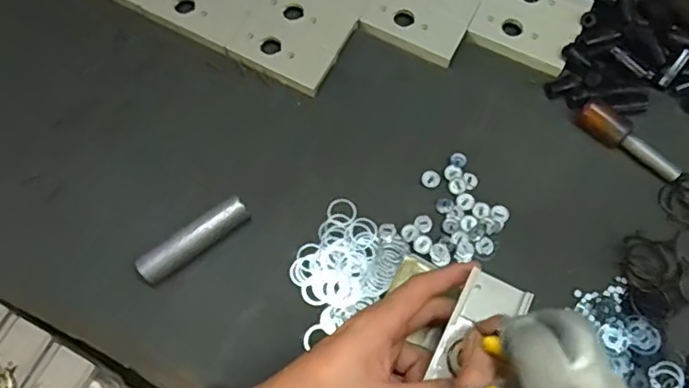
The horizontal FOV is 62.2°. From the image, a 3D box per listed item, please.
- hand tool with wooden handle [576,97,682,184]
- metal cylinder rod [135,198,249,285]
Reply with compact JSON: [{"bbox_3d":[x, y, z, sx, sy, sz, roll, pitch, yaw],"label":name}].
[{"bbox_3d":[0.243,-0.045,0.483,0.094,0.024,0.022,33,74,11],"label":"hand tool with wooden handle"},{"bbox_3d":[-0.118,0.036,0.451,0.092,0.022,0.021,-36,74,-11],"label":"metal cylinder rod"}]

